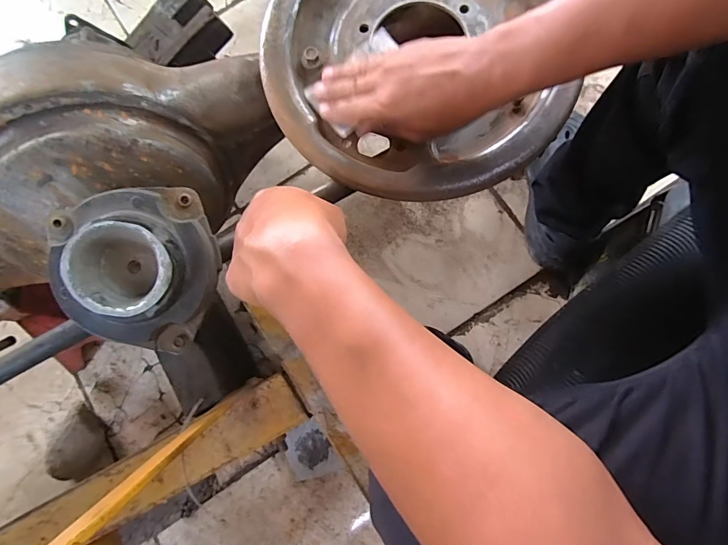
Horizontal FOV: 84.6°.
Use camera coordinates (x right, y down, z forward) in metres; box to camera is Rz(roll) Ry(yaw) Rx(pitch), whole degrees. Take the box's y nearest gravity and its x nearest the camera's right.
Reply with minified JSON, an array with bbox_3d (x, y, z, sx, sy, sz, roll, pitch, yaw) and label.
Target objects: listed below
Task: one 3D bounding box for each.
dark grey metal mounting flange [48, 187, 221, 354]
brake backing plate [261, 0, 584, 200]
[{"bbox_3d":[-0.185,-0.002,0.336,0.132,0.065,0.132,2,85,-19],"label":"dark grey metal mounting flange"},{"bbox_3d":[0.045,-0.213,0.378,0.270,0.029,0.285,0,80,0],"label":"brake backing plate"}]

